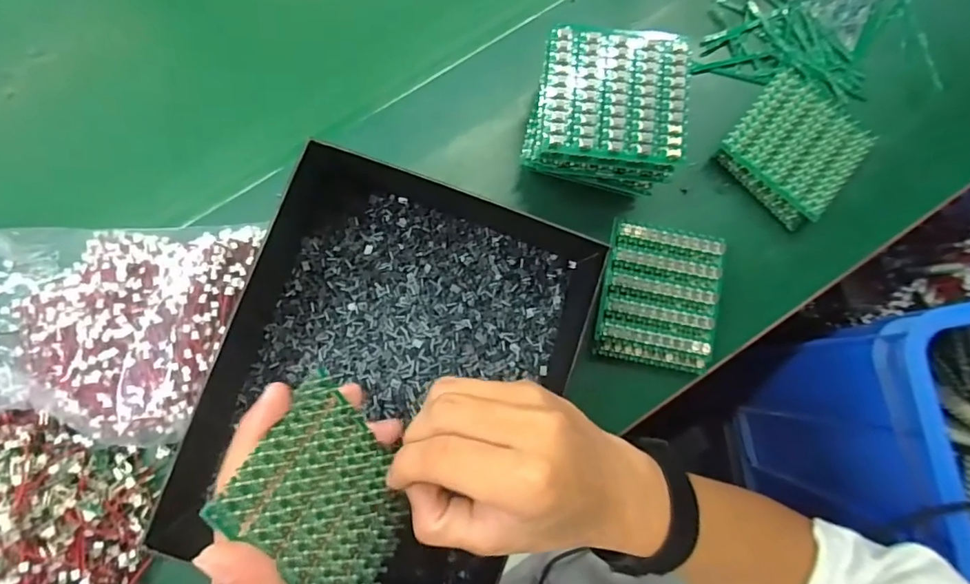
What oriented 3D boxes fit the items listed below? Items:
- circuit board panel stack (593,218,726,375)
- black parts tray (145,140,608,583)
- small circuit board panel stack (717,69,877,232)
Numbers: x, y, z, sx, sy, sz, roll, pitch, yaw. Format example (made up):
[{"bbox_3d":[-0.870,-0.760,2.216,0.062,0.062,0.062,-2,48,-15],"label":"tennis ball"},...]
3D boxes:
[{"bbox_3d":[0.122,0.004,0.379,0.080,0.027,0.094,11,82,-1],"label":"circuit board panel stack"},{"bbox_3d":[-0.063,0.055,0.337,0.211,0.046,0.261,21,82,1],"label":"black parts tray"},{"bbox_3d":[0.231,-0.109,0.394,0.086,0.022,0.090,41,83,3],"label":"small circuit board panel stack"}]

